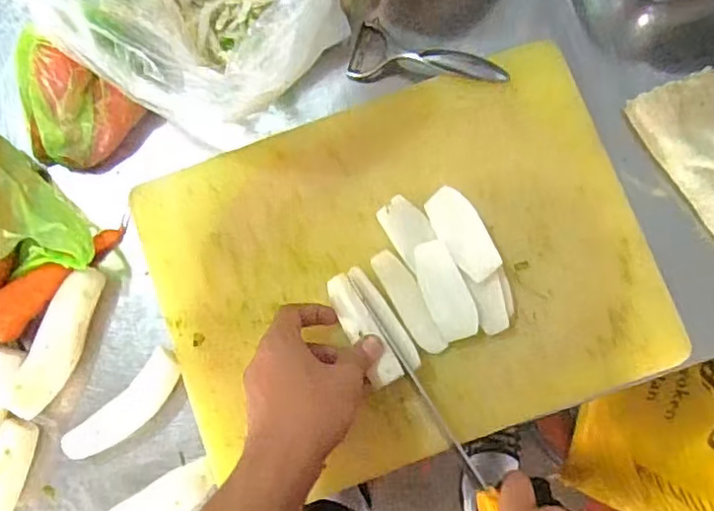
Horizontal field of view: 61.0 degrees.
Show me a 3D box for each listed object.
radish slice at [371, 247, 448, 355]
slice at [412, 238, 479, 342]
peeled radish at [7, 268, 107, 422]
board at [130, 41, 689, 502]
[{"bbox_3d":[0.044,0.039,0.508,0.024,0.006,0.095,-29,80,-1],"label":"radish slice"},{"bbox_3d":[0.072,0.028,0.502,0.035,0.016,0.084,-21,82,0],"label":"slice"},{"bbox_3d":[-0.252,0.072,0.507,0.034,0.032,0.130,20,84,5],"label":"peeled radish"},{"bbox_3d":[0.037,0.014,0.507,0.392,0.022,0.291,-20,82,0],"label":"board"}]

